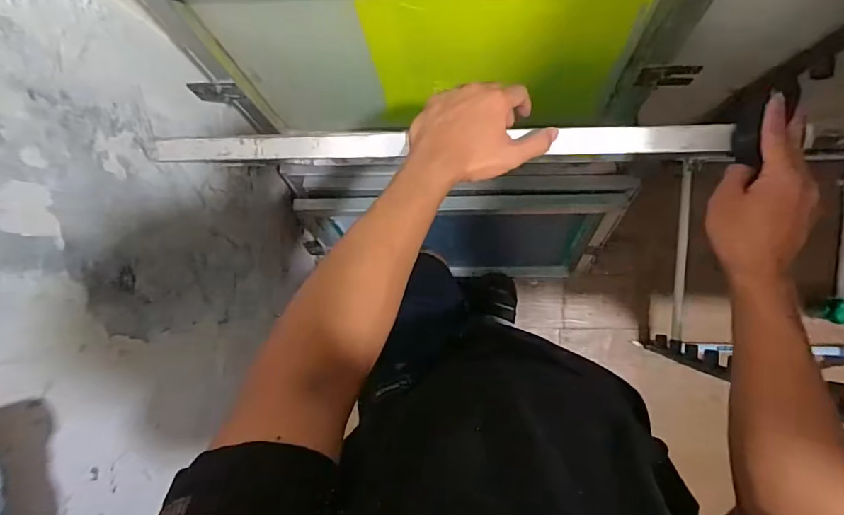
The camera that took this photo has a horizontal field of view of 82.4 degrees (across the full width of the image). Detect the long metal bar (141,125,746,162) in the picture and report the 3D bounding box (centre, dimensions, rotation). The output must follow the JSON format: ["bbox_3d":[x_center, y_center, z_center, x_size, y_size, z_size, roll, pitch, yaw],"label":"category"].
[{"bbox_3d":[0.005,-0.116,0.494,0.581,0.026,0.026,1,88,7],"label":"long metal bar"}]

